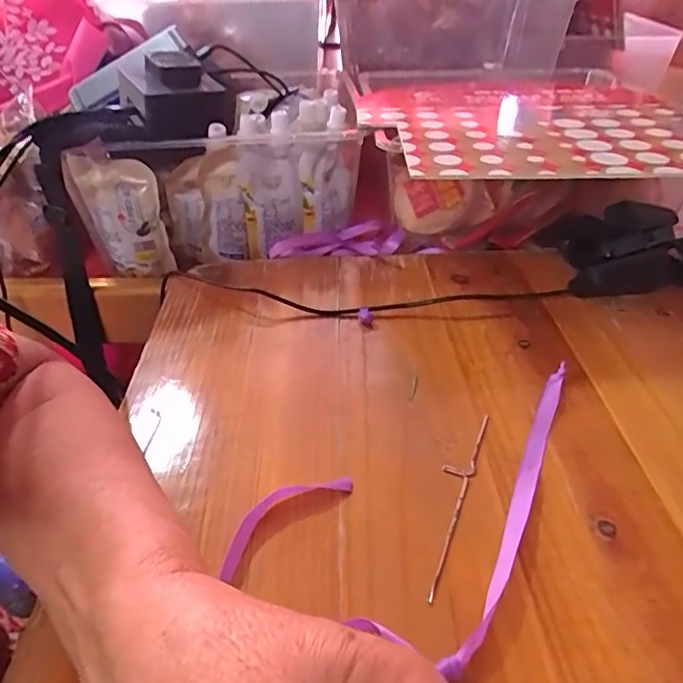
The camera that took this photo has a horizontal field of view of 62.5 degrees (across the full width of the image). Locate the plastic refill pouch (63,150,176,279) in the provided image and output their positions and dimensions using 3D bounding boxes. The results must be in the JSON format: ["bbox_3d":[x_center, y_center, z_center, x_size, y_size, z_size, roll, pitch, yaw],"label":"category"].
[{"bbox_3d":[-0.211,-0.120,0.543,0.084,0.124,0.027,10,38,14],"label":"plastic refill pouch"}]

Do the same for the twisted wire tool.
[{"bbox_3d":[0.058,0.078,0.292,0.016,0.004,0.122,12,38,19],"label":"twisted wire tool"}]

